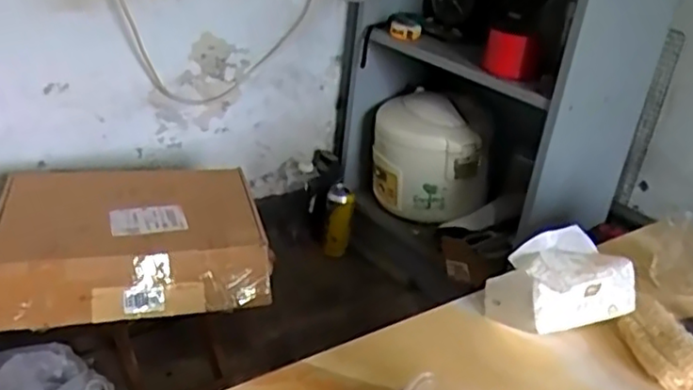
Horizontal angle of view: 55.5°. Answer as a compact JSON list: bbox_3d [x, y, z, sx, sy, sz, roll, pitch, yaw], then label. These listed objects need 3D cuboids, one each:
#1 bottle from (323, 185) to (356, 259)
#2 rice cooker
[{"bbox_3d":[-0.019,0.057,1.450,0.061,0.149,0.073,7,27,1],"label":"bottle"},{"bbox_3d":[0.177,-0.087,1.418,0.240,0.225,0.208,7,27,1],"label":"rice cooker"}]

